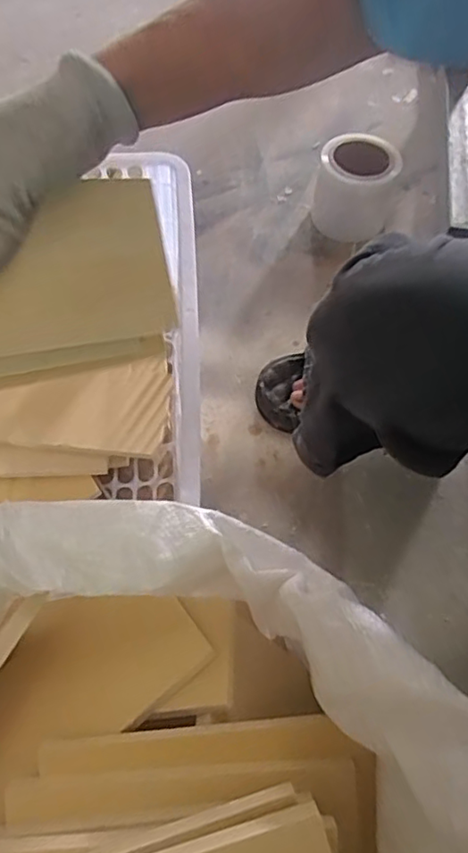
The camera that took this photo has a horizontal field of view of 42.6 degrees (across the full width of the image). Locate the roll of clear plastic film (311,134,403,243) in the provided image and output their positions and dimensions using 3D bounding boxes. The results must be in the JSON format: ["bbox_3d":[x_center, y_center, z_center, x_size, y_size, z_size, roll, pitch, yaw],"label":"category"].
[{"bbox_3d":[0.169,-0.335,0.840,0.108,0.113,0.102,1,59,-2],"label":"roll of clear plastic film"}]

